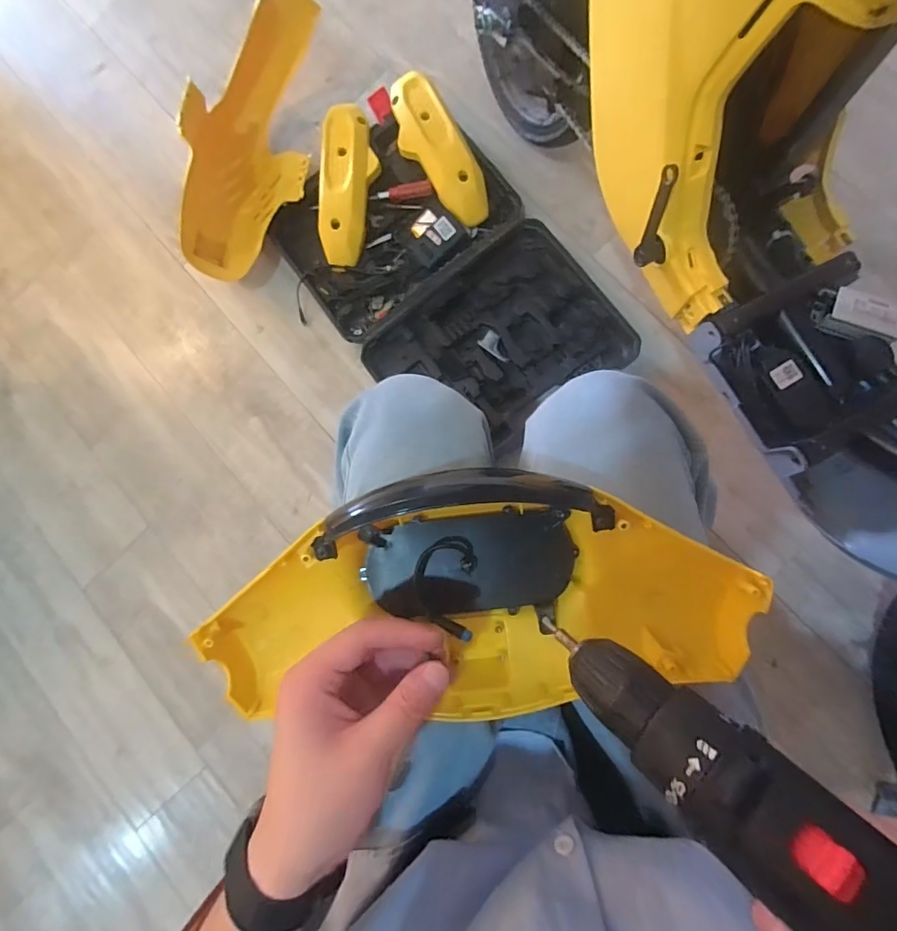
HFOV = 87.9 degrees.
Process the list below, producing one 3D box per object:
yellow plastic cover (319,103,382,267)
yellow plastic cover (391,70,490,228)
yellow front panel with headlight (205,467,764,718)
[{"bbox_3d":[-0.188,-0.534,0.894,0.107,0.071,0.298,2,86,6],"label":"yellow plastic cover"},{"bbox_3d":[-0.022,-0.586,0.865,0.110,0.055,0.298,-29,84,4],"label":"yellow plastic cover"},{"bbox_3d":[0.015,0.089,0.329,0.370,0.067,0.164,-3,86,5],"label":"yellow front panel with headlight"}]

